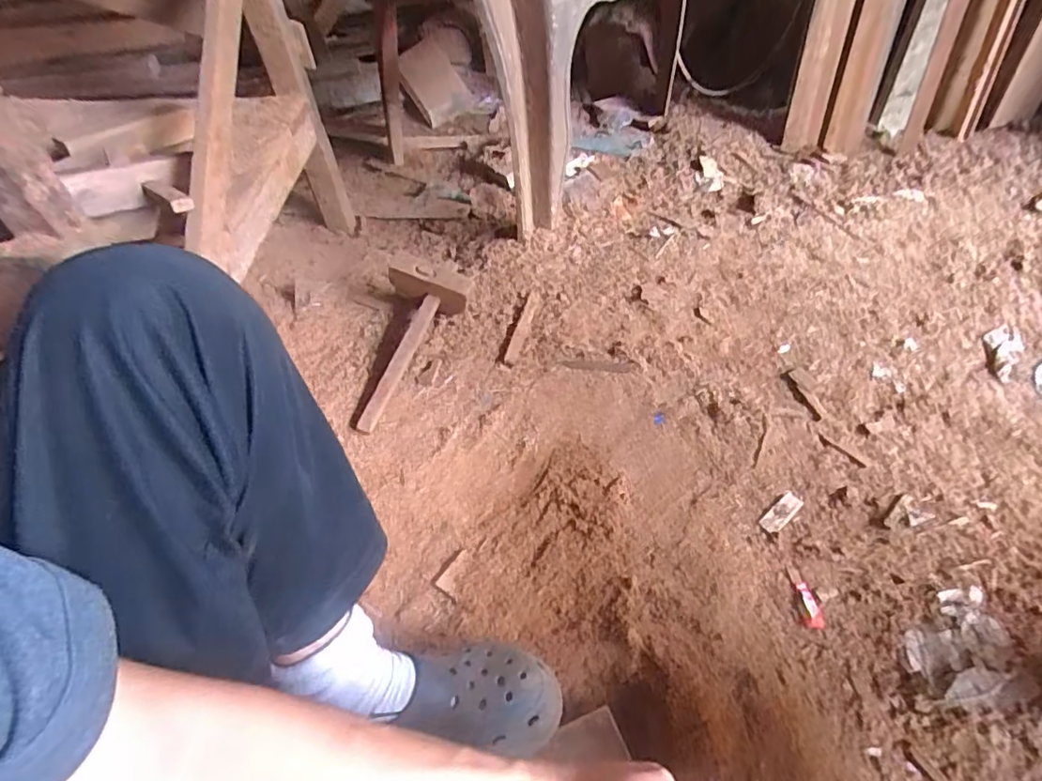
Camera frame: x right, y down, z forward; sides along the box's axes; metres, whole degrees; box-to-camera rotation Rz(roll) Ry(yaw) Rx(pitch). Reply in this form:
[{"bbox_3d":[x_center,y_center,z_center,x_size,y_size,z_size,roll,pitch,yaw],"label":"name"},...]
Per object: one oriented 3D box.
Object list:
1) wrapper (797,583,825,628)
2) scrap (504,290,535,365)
[{"bbox_3d":[0.306,0.229,0.609,0.019,0.010,0.047,-1,55,2],"label":"wrapper"},{"bbox_3d":[0.001,-0.098,0.874,0.019,0.006,0.140,11,56,11],"label":"scrap"}]

